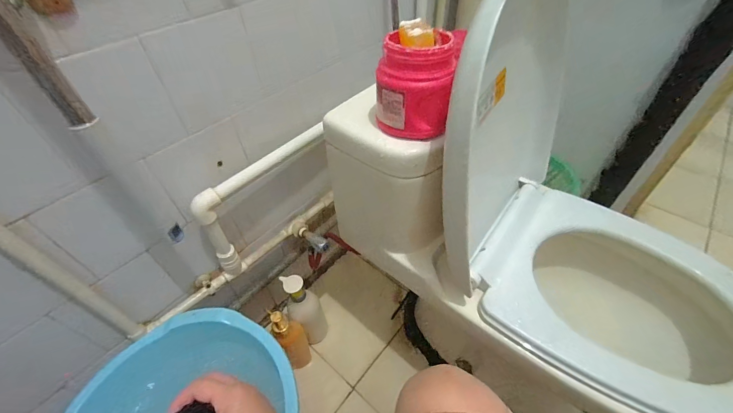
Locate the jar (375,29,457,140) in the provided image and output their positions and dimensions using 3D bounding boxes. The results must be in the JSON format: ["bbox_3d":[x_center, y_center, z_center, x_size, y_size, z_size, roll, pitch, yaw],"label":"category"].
[{"bbox_3d":[0.056,-0.153,0.397,0.090,0.108,0.085,0,47,4],"label":"jar"}]

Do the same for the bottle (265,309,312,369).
[{"bbox_3d":[-0.175,0.318,0.764,0.060,0.247,0.057,-2,47,2],"label":"bottle"}]

